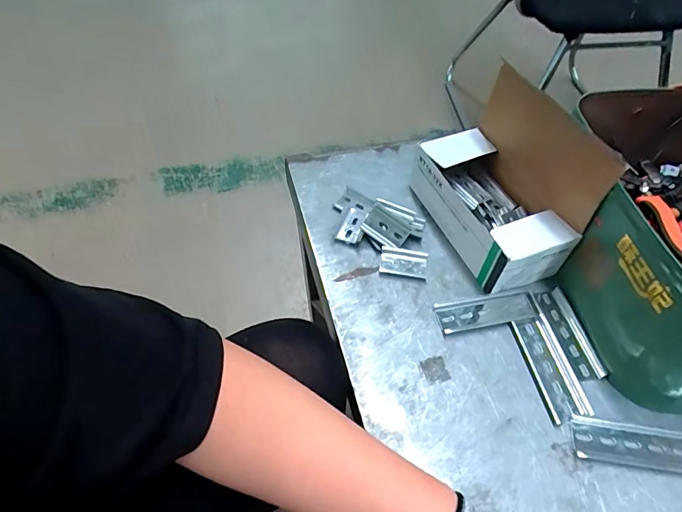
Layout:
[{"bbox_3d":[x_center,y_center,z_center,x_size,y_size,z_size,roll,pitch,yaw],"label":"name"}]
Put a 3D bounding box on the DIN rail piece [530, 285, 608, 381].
[{"bbox_3d":[0.230,0.077,0.442,0.039,0.008,0.101,-8,52,-8],"label":"DIN rail piece"}]

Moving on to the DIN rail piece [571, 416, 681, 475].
[{"bbox_3d":[0.254,0.162,0.375,0.103,0.004,0.037,7,52,4],"label":"DIN rail piece"}]

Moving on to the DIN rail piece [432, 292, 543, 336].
[{"bbox_3d":[0.151,0.057,0.453,0.106,0.005,0.036,-8,52,-7],"label":"DIN rail piece"}]

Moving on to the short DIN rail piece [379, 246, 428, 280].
[{"bbox_3d":[0.070,0.007,0.488,0.052,0.006,0.033,10,52,7],"label":"short DIN rail piece"}]

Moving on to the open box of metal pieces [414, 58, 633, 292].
[{"bbox_3d":[0.167,-0.085,0.468,0.107,0.147,0.191,-16,54,-14],"label":"open box of metal pieces"}]

